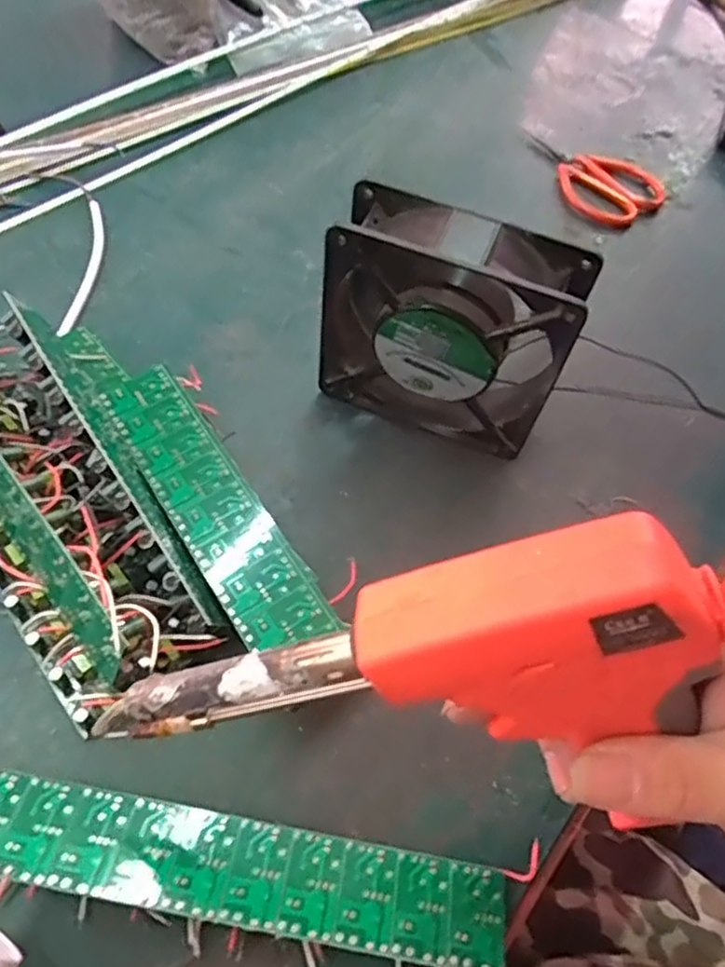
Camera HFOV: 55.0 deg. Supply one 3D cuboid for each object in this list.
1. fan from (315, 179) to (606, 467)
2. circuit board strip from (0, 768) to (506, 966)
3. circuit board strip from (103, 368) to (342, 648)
[{"bbox_3d":[0.041,-0.075,0.356,0.119,0.119,0.040,22,57,7],"label":"fan"},{"bbox_3d":[-0.048,0.144,0.261,0.200,0.022,0.035,12,56,0],"label":"circuit board strip"},{"bbox_3d":[-0.073,0.014,0.335,0.038,0.032,0.165,-28,64,-23],"label":"circuit board strip"}]

